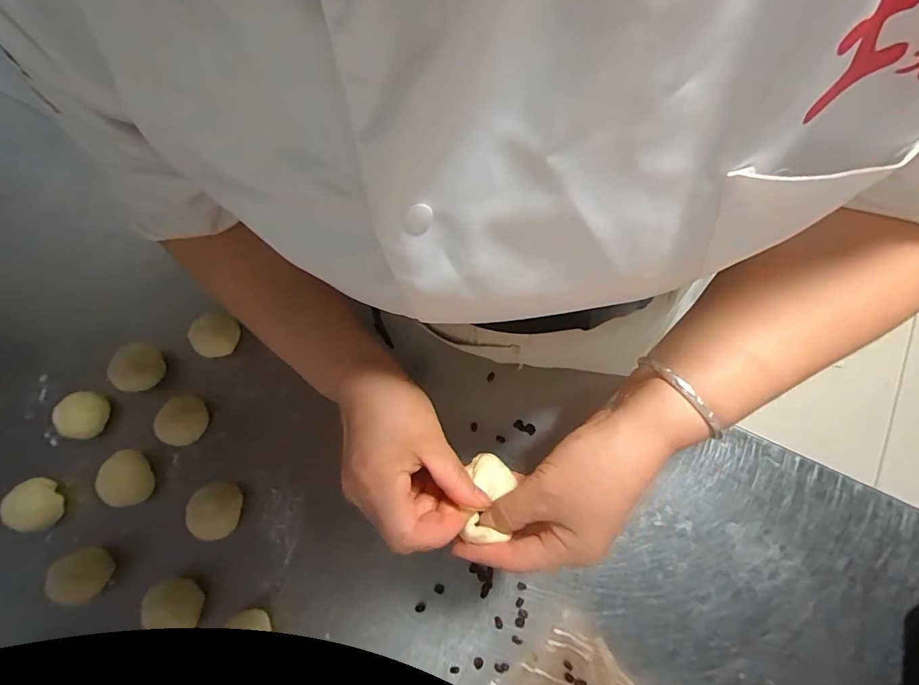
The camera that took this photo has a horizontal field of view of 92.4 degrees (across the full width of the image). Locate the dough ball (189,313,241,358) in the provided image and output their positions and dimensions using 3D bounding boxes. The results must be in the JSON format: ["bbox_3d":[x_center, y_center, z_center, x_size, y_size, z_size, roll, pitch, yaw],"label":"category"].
[{"bbox_3d":[-0.290,-0.004,0.524,0.049,0.041,0.051,23,76,9],"label":"dough ball"}]

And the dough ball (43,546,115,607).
[{"bbox_3d":[-0.392,0.242,0.457,0.054,0.049,0.052,-12,73,-2],"label":"dough ball"}]

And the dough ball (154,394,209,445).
[{"bbox_3d":[-0.314,0.088,0.498,0.043,0.028,0.055,22,75,8],"label":"dough ball"}]

